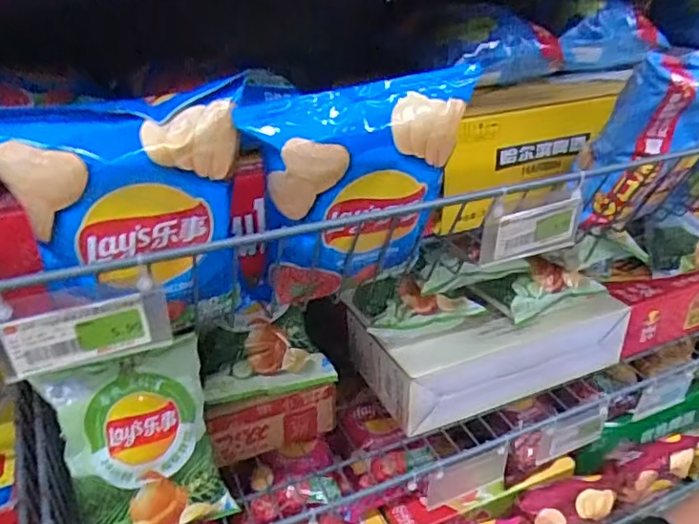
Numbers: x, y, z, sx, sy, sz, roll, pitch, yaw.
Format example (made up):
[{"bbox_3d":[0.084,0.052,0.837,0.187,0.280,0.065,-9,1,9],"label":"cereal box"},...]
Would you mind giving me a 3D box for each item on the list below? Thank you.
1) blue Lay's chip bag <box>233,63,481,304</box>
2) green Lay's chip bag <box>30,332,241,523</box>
[{"bbox_3d":[0.001,-0.048,0.437,0.151,0.171,0.055,-13,34,-21],"label":"blue Lay's chip bag"},{"bbox_3d":[-0.212,0.189,0.609,0.145,0.194,0.034,-15,3,-22],"label":"green Lay's chip bag"}]

